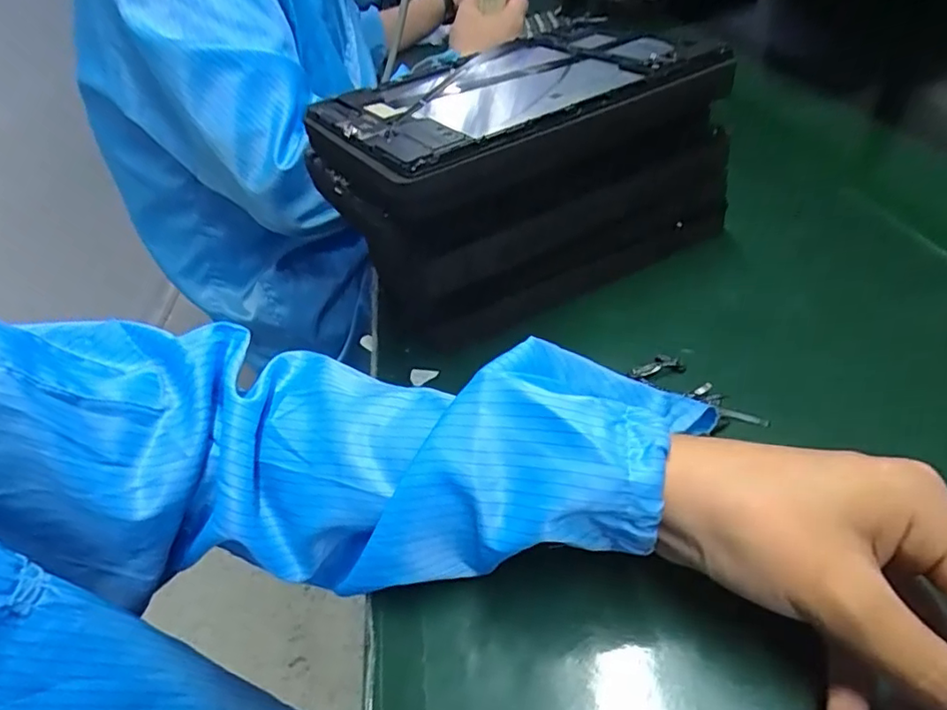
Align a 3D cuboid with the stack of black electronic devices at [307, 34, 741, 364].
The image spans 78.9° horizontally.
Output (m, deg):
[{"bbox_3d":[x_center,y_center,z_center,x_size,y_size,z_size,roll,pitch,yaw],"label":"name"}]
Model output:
[{"bbox_3d":[0.036,-0.129,0.411,0.256,0.133,0.153,-27,43,-18],"label":"stack of black electronic devices"}]

